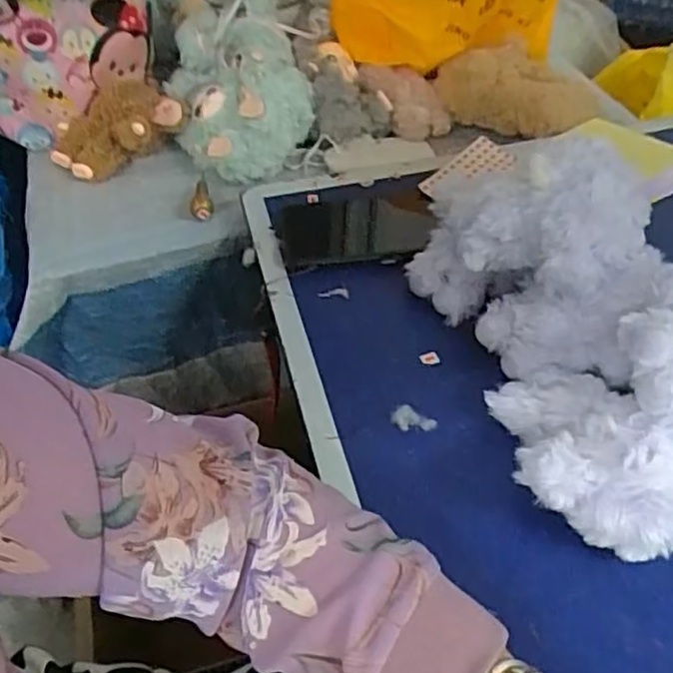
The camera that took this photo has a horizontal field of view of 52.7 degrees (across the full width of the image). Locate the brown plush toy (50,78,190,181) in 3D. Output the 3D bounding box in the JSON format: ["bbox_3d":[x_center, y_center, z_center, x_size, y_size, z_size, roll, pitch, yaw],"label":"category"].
[{"bbox_3d":[-0.219,-0.208,0.678,0.126,0.052,0.092,-27,52,-20],"label":"brown plush toy"}]

